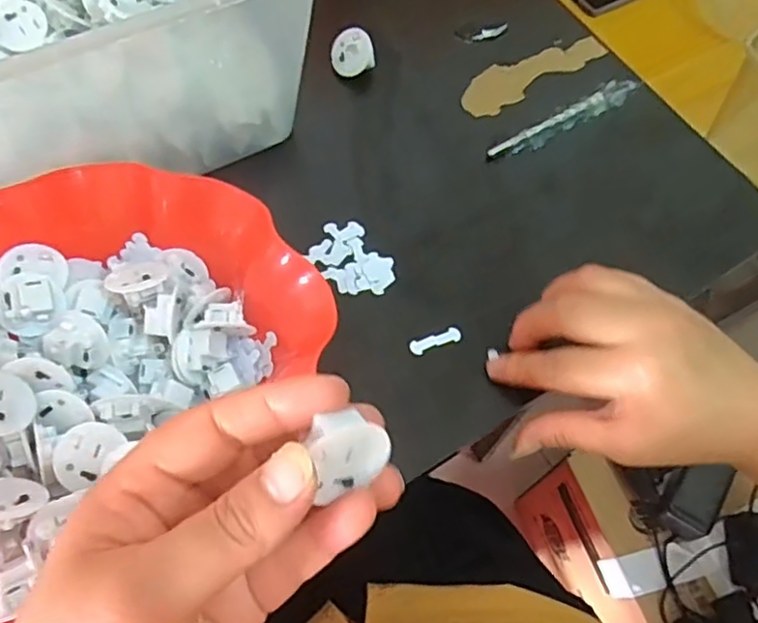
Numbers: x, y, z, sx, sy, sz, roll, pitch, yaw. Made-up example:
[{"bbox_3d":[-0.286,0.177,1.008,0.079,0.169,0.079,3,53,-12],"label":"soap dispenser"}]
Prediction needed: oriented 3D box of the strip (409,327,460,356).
[{"bbox_3d":[0.034,0.017,0.382,0.031,0.004,0.010,-20,67,-12],"label":"strip"}]

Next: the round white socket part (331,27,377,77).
[{"bbox_3d":[-0.019,-0.187,0.468,0.031,0.012,0.033,2,95,21],"label":"round white socket part"}]

